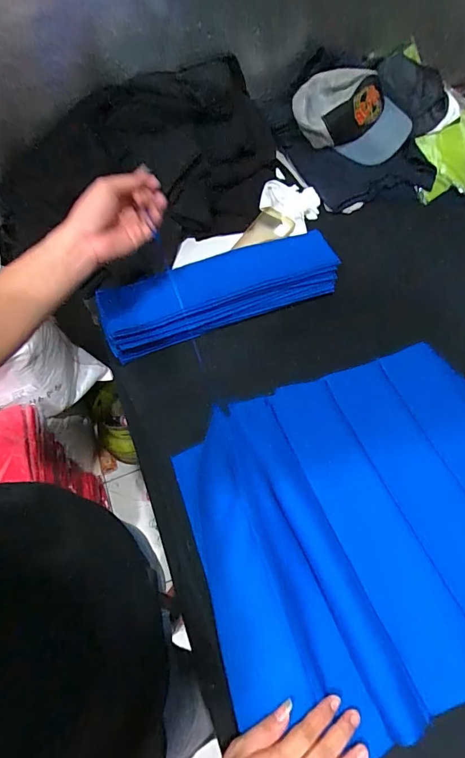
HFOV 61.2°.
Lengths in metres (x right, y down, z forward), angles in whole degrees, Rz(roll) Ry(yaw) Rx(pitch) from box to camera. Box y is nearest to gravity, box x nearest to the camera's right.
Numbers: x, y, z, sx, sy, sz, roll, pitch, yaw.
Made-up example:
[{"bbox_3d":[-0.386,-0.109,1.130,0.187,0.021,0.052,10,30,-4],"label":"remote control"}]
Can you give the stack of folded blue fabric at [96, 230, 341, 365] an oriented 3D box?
[{"bbox_3d":[-0.022,-0.152,0.723,0.425,0.088,0.110,-18,61,-8],"label":"stack of folded blue fabric"}]

